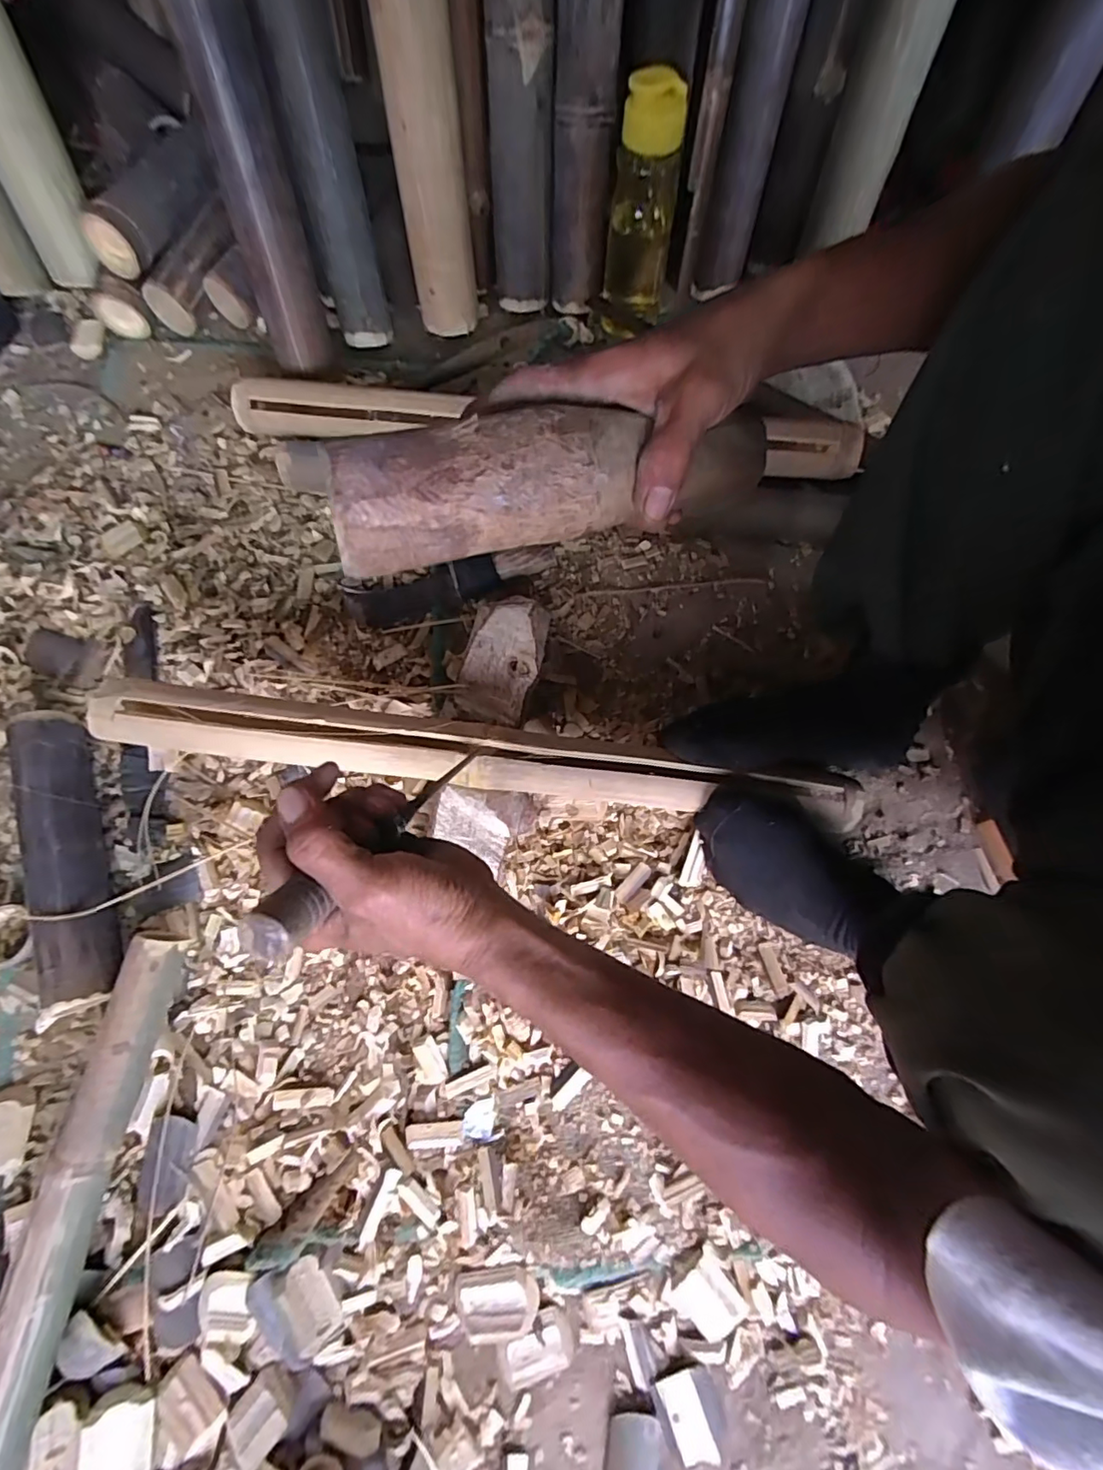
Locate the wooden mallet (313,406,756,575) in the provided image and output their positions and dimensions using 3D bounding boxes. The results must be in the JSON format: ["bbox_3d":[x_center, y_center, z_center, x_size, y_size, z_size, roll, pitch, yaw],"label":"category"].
[{"bbox_3d":[0.010,-0.138,0.299,0.247,0.050,0.056,-16,76,-19],"label":"wooden mallet"}]

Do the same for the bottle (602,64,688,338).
[{"bbox_3d":[0.096,-0.557,0.601,0.069,0.218,0.068,-29,78,-8],"label":"bottle"}]

